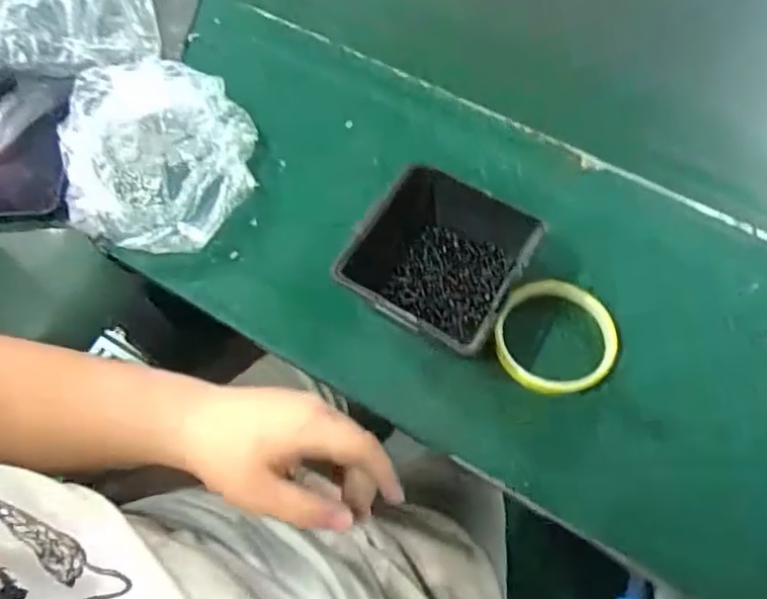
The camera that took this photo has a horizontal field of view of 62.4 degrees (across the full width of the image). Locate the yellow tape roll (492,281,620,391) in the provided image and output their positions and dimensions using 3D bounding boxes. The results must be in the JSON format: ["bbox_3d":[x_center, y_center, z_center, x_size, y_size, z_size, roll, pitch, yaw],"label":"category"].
[{"bbox_3d":[0.128,0.030,0.481,0.085,0.033,0.084,0,65,1],"label":"yellow tape roll"}]

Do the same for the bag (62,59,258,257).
[{"bbox_3d":[-0.191,-0.122,0.535,0.151,0.045,0.164,-5,65,-1],"label":"bag"}]

